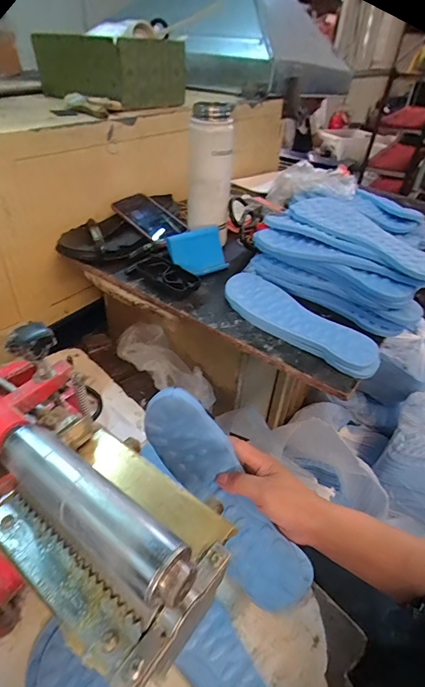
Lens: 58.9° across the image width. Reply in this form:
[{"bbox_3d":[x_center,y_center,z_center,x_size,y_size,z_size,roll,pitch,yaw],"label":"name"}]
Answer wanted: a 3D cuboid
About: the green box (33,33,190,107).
[{"bbox_3d":[-0.234,-0.614,0.841,0.301,0.107,0.177,28,44,26],"label":"green box"}]

